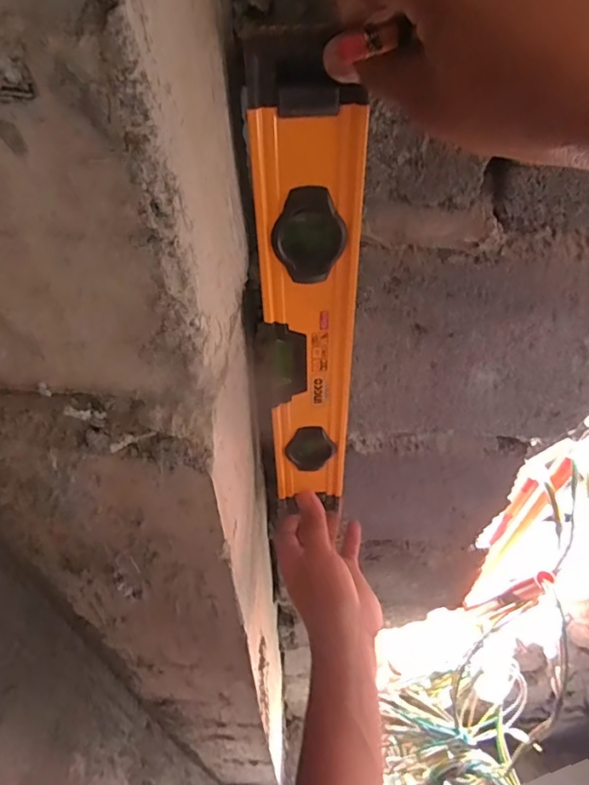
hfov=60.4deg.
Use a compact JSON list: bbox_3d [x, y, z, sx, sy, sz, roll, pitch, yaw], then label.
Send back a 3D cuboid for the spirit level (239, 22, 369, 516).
[{"bbox_3d":[0.012,-0.037,0.363,0.069,0.371,0.026,-6,45,-2],"label":"spirit level"}]

